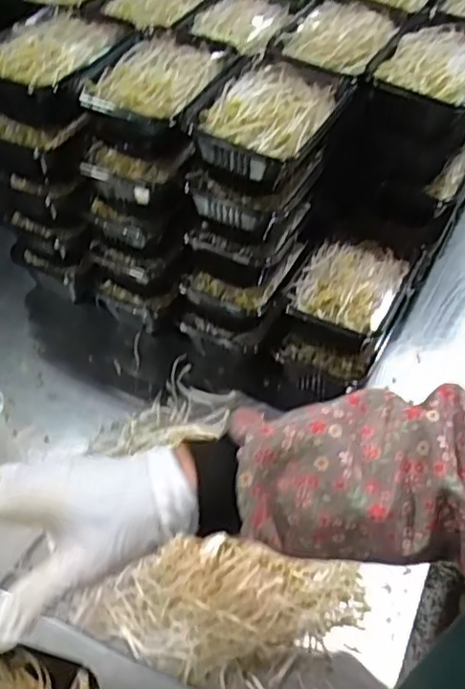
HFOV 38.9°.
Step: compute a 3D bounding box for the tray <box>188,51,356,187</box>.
[{"bbox_3d":[0.035,-0.225,0.658,0.121,0.062,0.179,21,50,17],"label":"tray"}]

